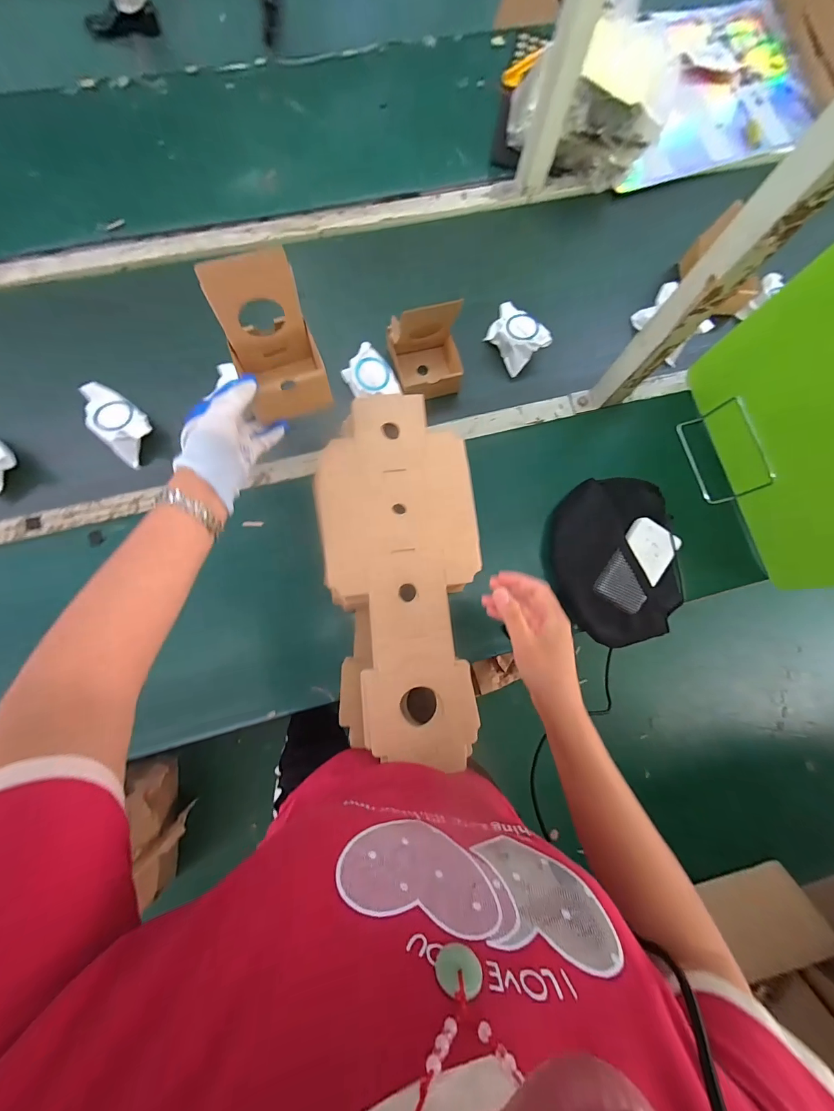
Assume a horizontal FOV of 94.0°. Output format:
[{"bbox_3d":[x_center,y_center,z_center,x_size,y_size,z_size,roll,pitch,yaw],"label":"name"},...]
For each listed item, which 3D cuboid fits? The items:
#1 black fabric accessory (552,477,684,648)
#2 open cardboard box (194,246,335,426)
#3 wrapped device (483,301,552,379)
[{"bbox_3d":[0.313,0.005,0.602,0.179,0.041,0.249,-5,82,-5],"label":"black fabric accessory"},{"bbox_3d":[-0.168,-0.245,0.459,0.099,0.155,0.087,-21,84,-7],"label":"open cardboard box"},{"bbox_3d":[0.166,-0.372,0.663,0.076,0.041,0.105,-41,86,-9],"label":"wrapped device"}]

